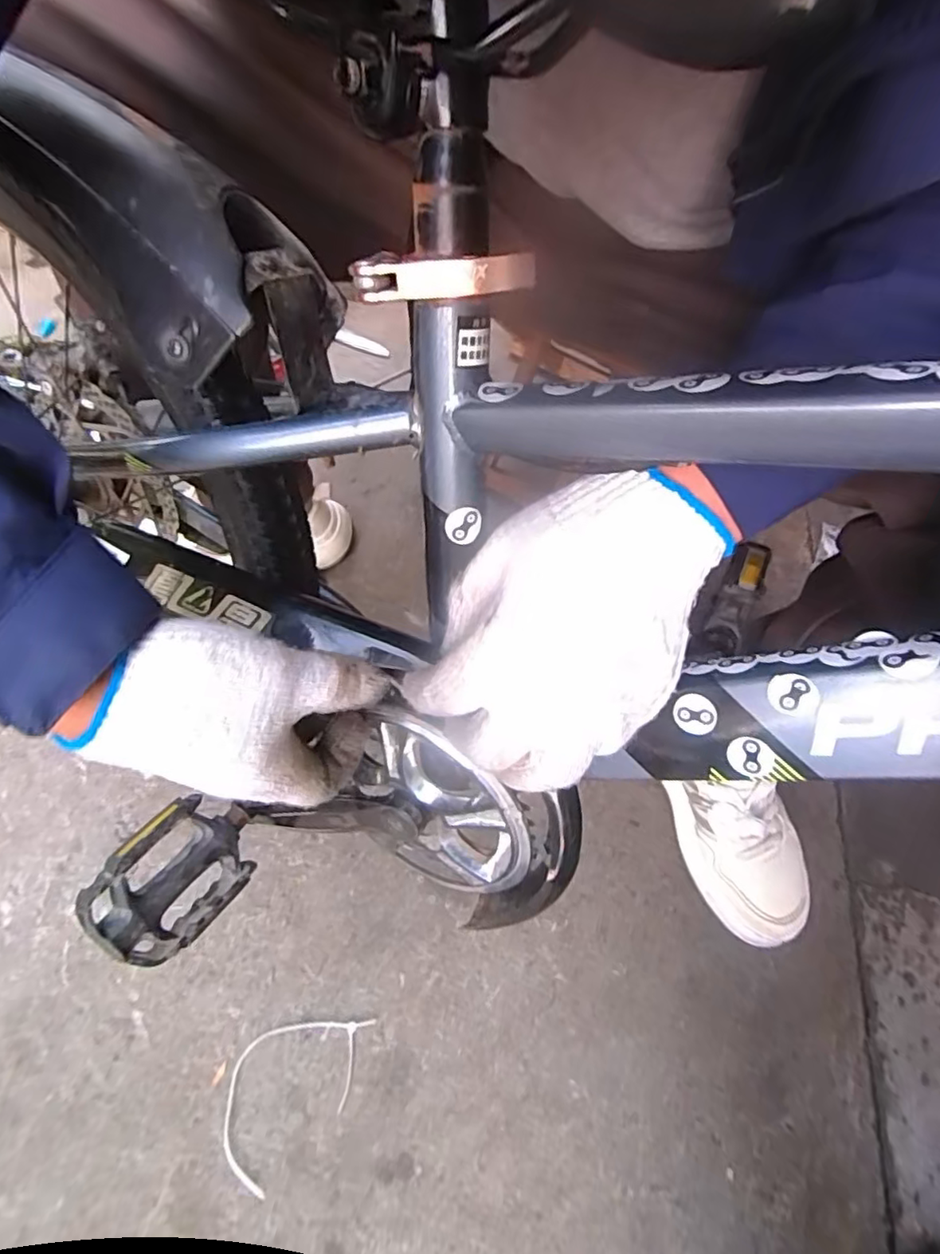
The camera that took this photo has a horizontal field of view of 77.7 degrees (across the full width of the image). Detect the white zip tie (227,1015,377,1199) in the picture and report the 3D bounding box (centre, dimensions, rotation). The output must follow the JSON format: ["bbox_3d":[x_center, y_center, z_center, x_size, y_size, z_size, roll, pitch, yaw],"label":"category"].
[{"bbox_3d":[-0.163,0.418,0.541,0.158,0.005,0.095,-42,72,-15],"label":"white zip tie"}]

